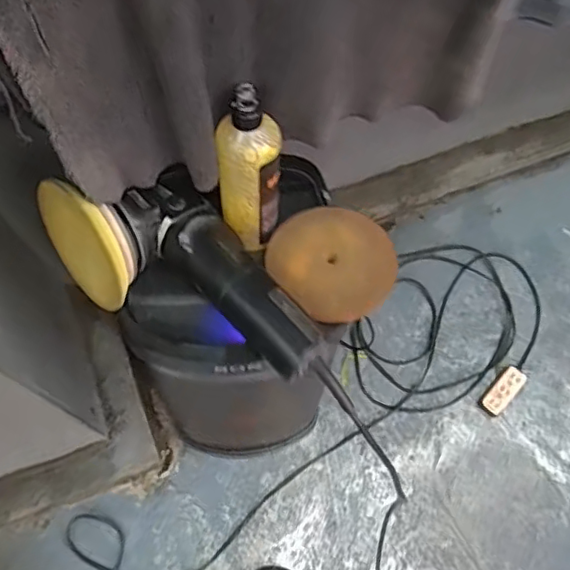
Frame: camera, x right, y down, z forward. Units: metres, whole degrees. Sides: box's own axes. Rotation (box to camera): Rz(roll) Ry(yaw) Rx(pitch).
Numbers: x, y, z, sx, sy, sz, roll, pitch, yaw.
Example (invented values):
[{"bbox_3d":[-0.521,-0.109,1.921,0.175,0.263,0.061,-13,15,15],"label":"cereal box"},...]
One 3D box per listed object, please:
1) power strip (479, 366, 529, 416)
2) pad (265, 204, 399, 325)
[{"bbox_3d":[0.435,0.209,1.195,0.044,0.030,0.105,41,76,16],"label":"power strip"},{"bbox_3d":[0.053,-0.029,0.679,0.125,0.019,0.142,-40,72,-16],"label":"pad"}]

